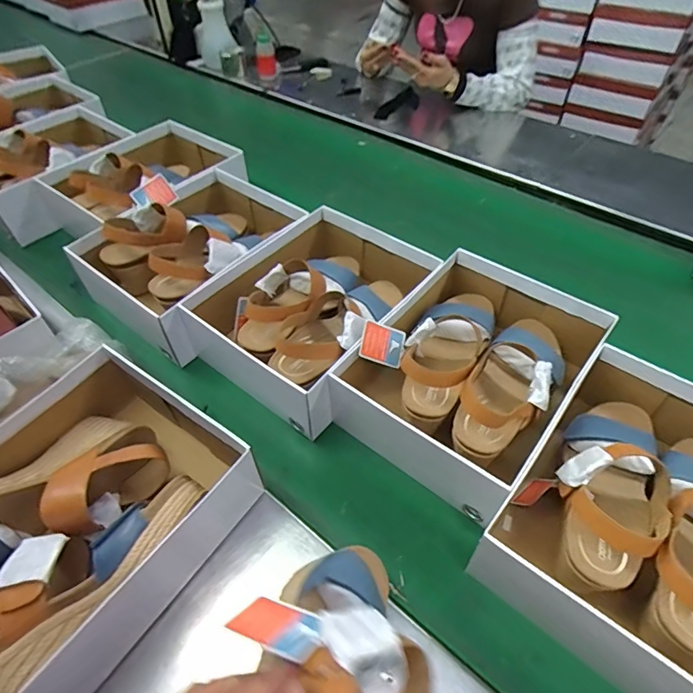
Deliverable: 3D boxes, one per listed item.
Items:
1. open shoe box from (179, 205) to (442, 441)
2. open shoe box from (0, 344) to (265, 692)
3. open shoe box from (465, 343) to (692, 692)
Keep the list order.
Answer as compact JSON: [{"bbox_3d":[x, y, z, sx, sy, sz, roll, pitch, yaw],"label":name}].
[{"bbox_3d":[-0.036,-0.065,0.686,0.241,0.120,0.326,32,54,26],"label":"open shoe box"},{"bbox_3d":[-0.279,0.183,0.479,0.242,0.138,0.299,29,53,24],"label":"open shoe box"},{"bbox_3d":[0.312,0.161,0.476,0.232,0.106,0.309,32,54,26],"label":"open shoe box"}]

